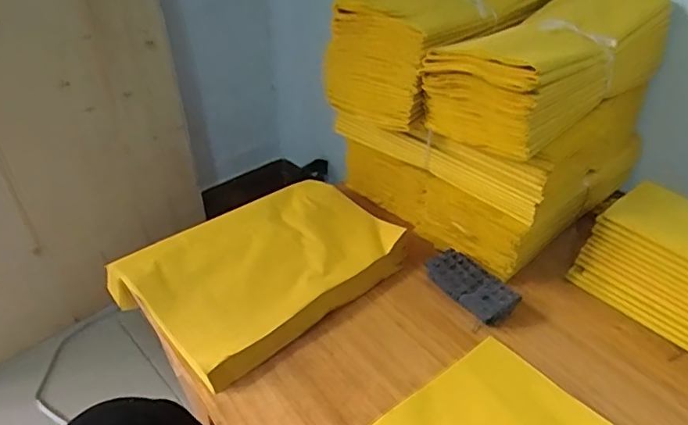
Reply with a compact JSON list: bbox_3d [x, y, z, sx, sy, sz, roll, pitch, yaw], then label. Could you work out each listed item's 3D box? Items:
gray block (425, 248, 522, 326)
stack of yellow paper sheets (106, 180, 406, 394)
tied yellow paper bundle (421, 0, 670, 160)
[{"bbox_3d":[0.147,0.085,0.612,0.049,0.025,0.113,-25,47,-32],"label":"gray block"},{"bbox_3d":[-0.104,0.053,0.650,0.305,0.035,0.243,-28,48,-34],"label":"stack of yellow paper sheets"},{"bbox_3d":[0.254,-0.183,0.637,0.326,0.113,0.149,-27,48,-34],"label":"tied yellow paper bundle"}]

